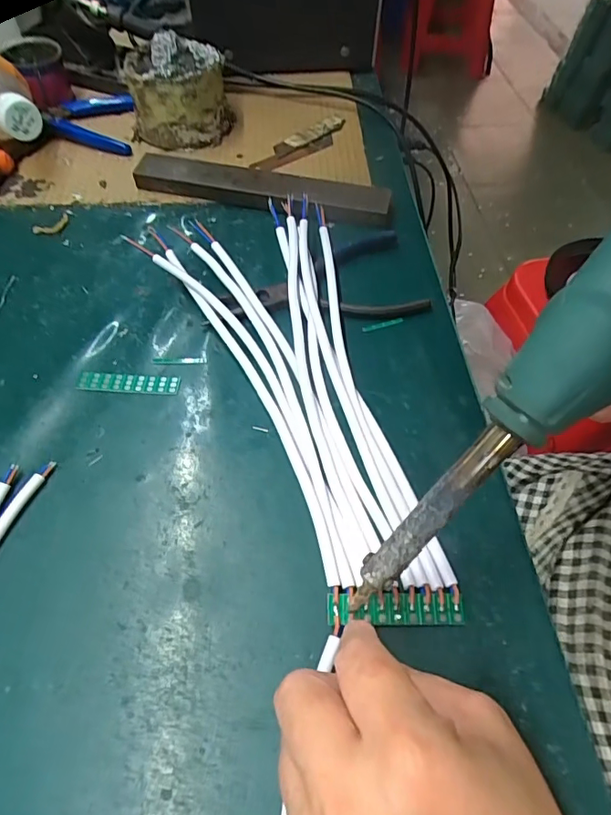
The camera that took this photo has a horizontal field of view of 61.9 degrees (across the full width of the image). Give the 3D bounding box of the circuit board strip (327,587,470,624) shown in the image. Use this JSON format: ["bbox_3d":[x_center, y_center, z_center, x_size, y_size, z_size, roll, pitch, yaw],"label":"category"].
[{"bbox_3d":[0.042,0.092,0.235,0.063,0.004,0.015,1,70,-2],"label":"circuit board strip"}]

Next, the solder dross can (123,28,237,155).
[{"bbox_3d":[-0.110,-0.280,0.439,0.078,0.063,0.074,0,55,0],"label":"solder dross can"}]

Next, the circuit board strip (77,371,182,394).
[{"bbox_3d":[-0.111,-0.016,0.315,0.063,0.004,0.013,3,55,3],"label":"circuit board strip"}]

